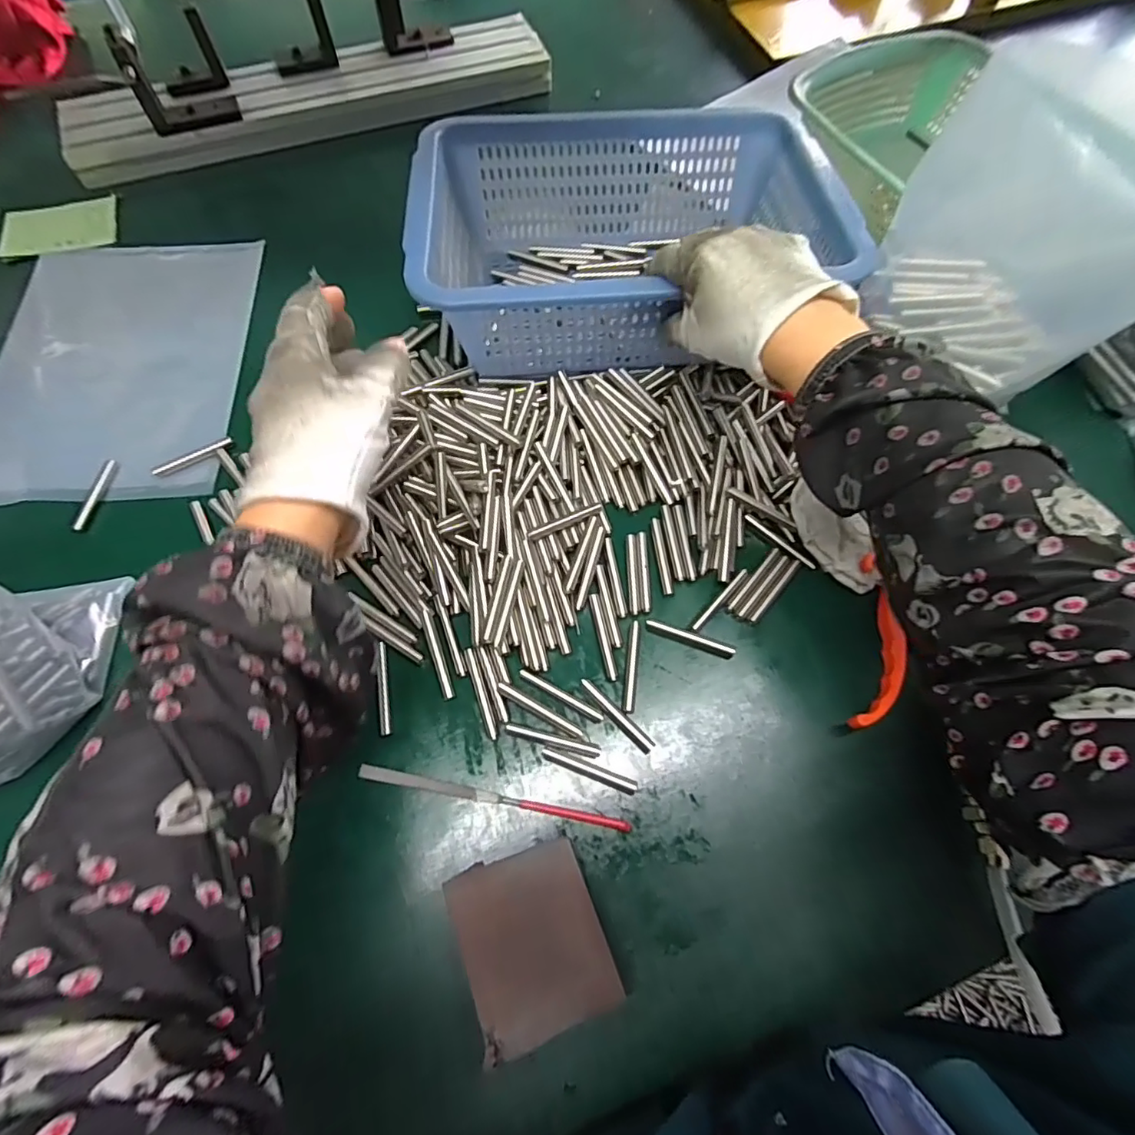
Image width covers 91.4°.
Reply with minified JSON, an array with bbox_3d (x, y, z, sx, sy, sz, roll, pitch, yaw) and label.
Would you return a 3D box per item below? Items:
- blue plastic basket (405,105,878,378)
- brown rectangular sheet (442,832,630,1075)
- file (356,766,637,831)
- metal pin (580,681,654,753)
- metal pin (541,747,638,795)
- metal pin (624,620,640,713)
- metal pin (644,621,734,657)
[{"bbox_3d":[0.045,-0.260,0.437,0.295,0.101,0.228,-2,65,0],"label":"blue plastic basket"},{"bbox_3d":[-0.017,0.189,0.283,0.067,0.028,0.078,-19,73,-10],"label":"brown rectangular sheet"},{"bbox_3d":[-0.043,0.134,0.321,0.158,0.006,0.008,12,70,0],"label":"file"},{"bbox_3d":[0.030,0.091,0.339,0.057,0.004,0.008,43,73,11],"label":"metal pin"},{"bbox_3d":[0.013,0.120,0.328,0.058,0.004,0.008,22,70,4],"label":"metal pin"},{"bbox_3d":[0.041,0.062,0.352,0.006,0.004,0.058,9,70,-1],"label":"metal pin"},{"bbox_3d":[0.080,0.046,0.359,0.058,0.007,0.006,22,70,4],"label":"metal pin"}]

